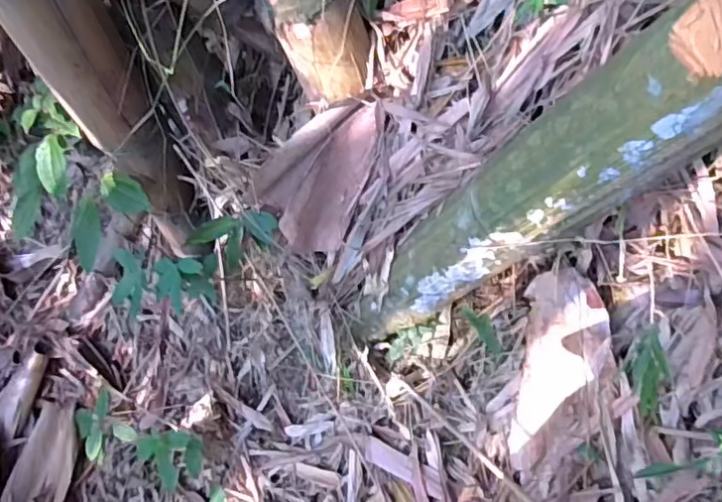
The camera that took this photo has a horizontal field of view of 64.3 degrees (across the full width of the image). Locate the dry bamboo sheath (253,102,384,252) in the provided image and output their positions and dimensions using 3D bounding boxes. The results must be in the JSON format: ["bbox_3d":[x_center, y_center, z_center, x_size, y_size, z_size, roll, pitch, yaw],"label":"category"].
[{"bbox_3d":[-0.087,-0.137,1.008,0.202,0.286,0.081,10,18,-33],"label":"dry bamboo sheath"}]

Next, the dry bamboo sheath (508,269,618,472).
[{"bbox_3d":[0.333,0.209,0.961,0.140,0.367,0.058,6,18,4],"label":"dry bamboo sheath"}]

